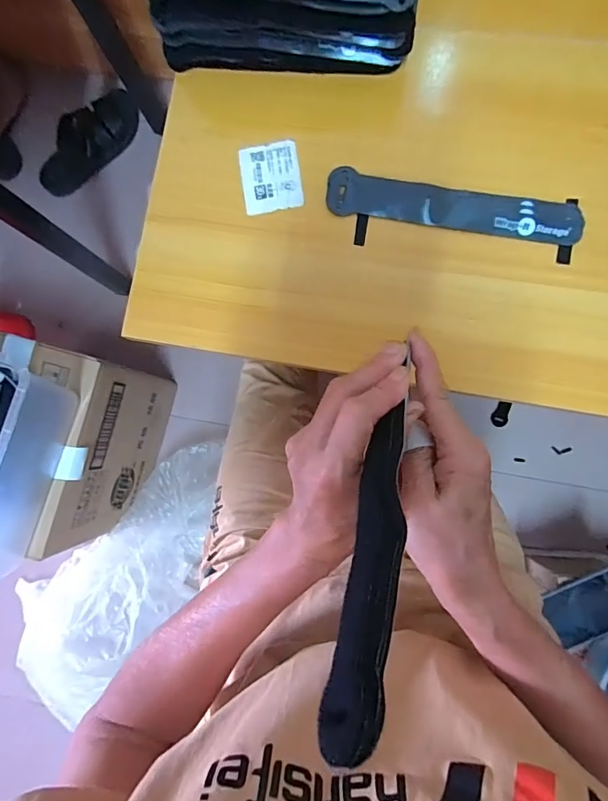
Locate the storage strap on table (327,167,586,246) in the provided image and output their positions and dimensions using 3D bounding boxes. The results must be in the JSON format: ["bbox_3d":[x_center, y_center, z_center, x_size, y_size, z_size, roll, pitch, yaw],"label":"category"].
[{"bbox_3d":[0.118,-0.155,0.357,0.198,0.007,0.037,11,88,5],"label":"storage strap on table"}]

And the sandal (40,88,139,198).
[{"bbox_3d":[-0.448,-0.536,0.919,0.252,0.058,0.119,-43,85,1],"label":"sandal"}]

